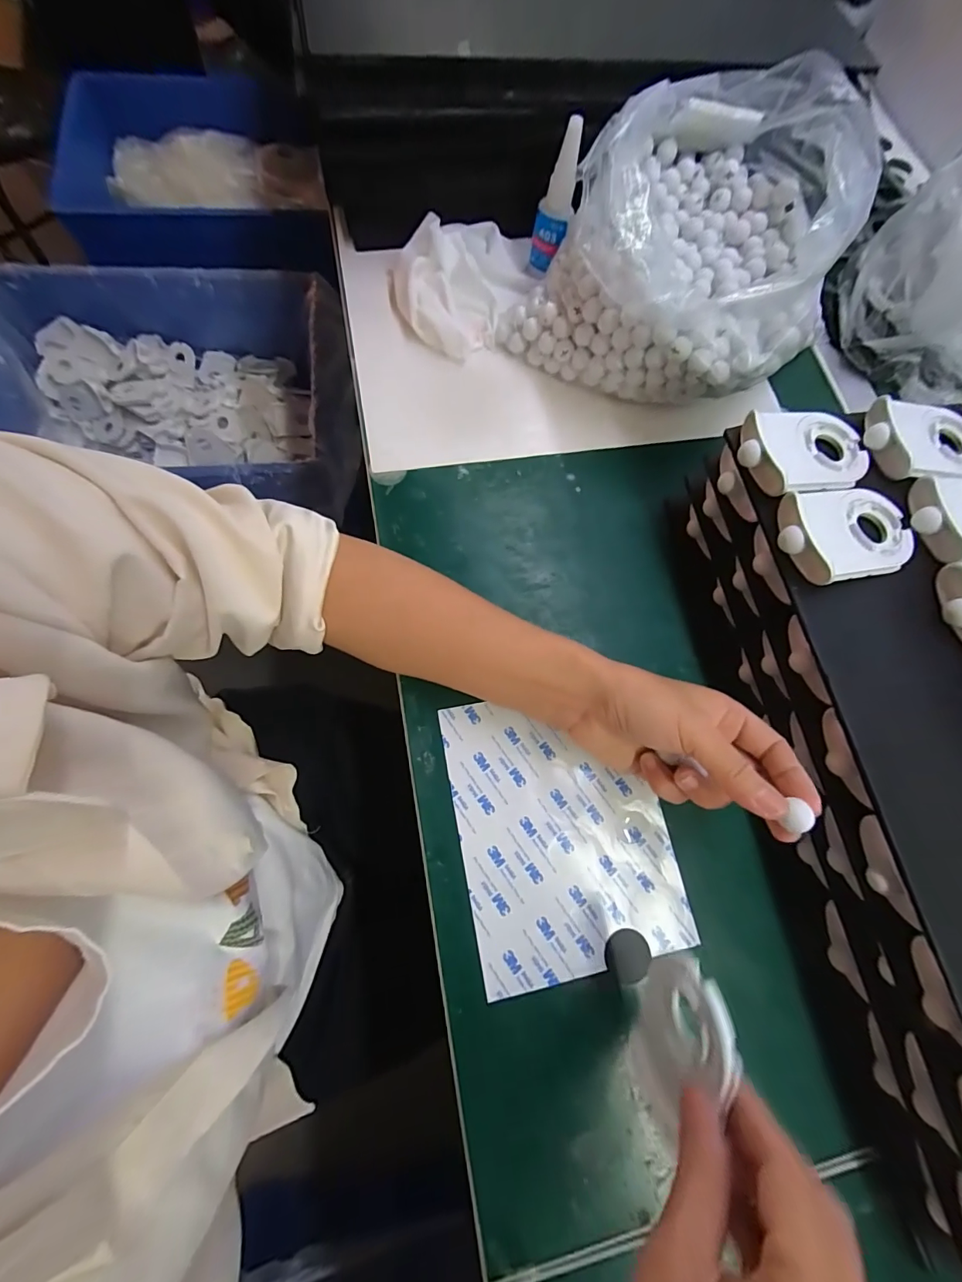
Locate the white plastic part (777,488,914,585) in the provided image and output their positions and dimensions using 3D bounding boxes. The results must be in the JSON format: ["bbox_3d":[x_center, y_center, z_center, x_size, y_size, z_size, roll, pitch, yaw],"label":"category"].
[{"bbox_3d":[0.225,-0.067,0.278,0.089,0.018,0.058,-10,74,-8],"label":"white plastic part"}]

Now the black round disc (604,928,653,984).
[{"bbox_3d":[0.090,0.192,0.280,0.028,0.005,0.026,1,73,-5],"label":"black round disc"}]

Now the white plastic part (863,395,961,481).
[{"bbox_3d":[0.301,-0.135,0.306,0.090,0.019,0.057,-3,73,-6],"label":"white plastic part"}]

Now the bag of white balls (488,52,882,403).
[{"bbox_3d":[0.179,-0.321,0.376,0.214,0.135,0.248,38,72,7],"label":"bag of white balls"}]

